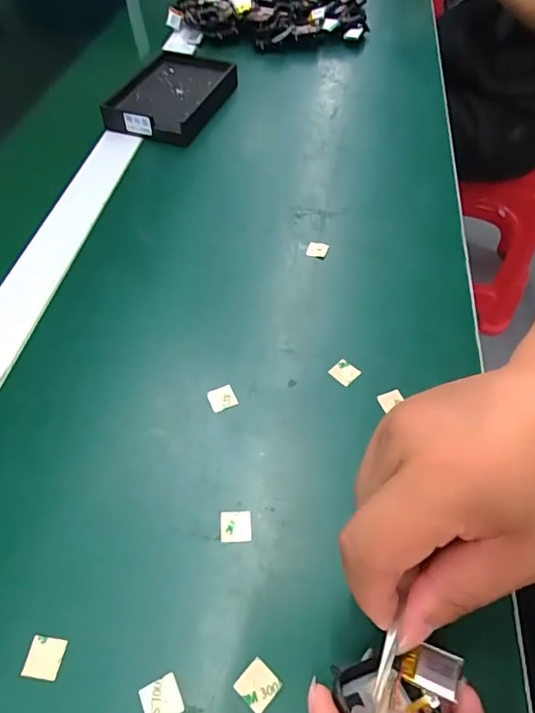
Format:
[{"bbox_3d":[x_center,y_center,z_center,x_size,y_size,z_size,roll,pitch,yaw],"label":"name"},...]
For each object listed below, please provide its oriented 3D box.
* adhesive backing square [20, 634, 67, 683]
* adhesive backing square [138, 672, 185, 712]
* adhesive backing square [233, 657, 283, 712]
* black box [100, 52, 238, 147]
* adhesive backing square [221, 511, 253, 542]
[{"bbox_3d":[-0.099,0.134,0.212,0.015,0.004,0.016,9,55,2],"label":"adhesive backing square"},{"bbox_3d":[-0.045,0.146,0.203,0.015,0.004,0.015,-22,56,-19],"label":"adhesive backing square"},{"bbox_3d":[-0.004,0.142,0.207,0.015,0.004,0.015,37,61,22],"label":"adhesive backing square"},{"bbox_3d":[-0.097,-0.275,0.497,0.096,0.022,0.143,15,55,10],"label":"black box"},{"bbox_3d":[-0.016,0.088,0.247,0.016,0.004,0.015,-1,55,-4],"label":"adhesive backing square"}]

